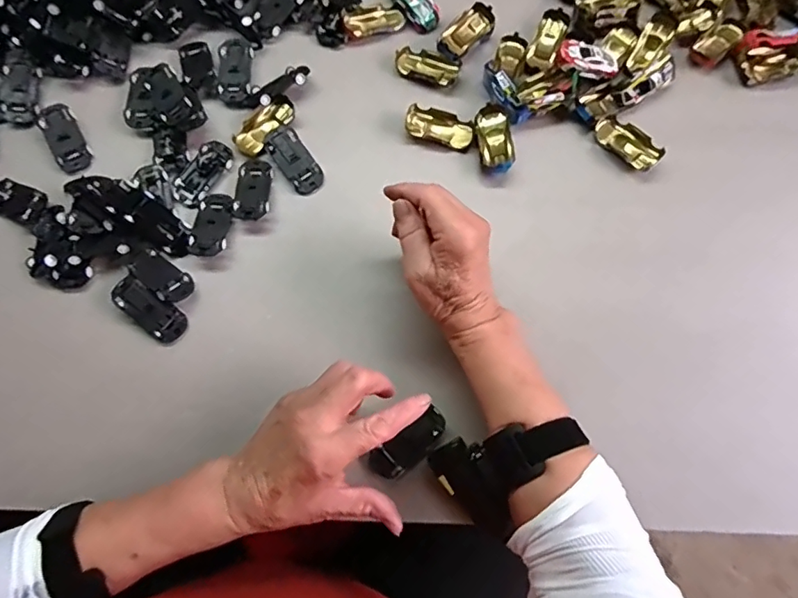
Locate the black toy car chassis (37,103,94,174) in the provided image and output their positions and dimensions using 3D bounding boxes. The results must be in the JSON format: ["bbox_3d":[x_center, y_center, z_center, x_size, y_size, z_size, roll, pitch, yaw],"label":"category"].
[{"bbox_3d":[-0.308,-0.149,0.471,0.031,0.011,0.066,-29,77,-7],"label":"black toy car chassis"}]

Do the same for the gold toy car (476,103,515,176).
[{"bbox_3d":[0.088,-0.144,0.467,0.028,0.015,0.066,-8,75,-2],"label":"gold toy car"}]

